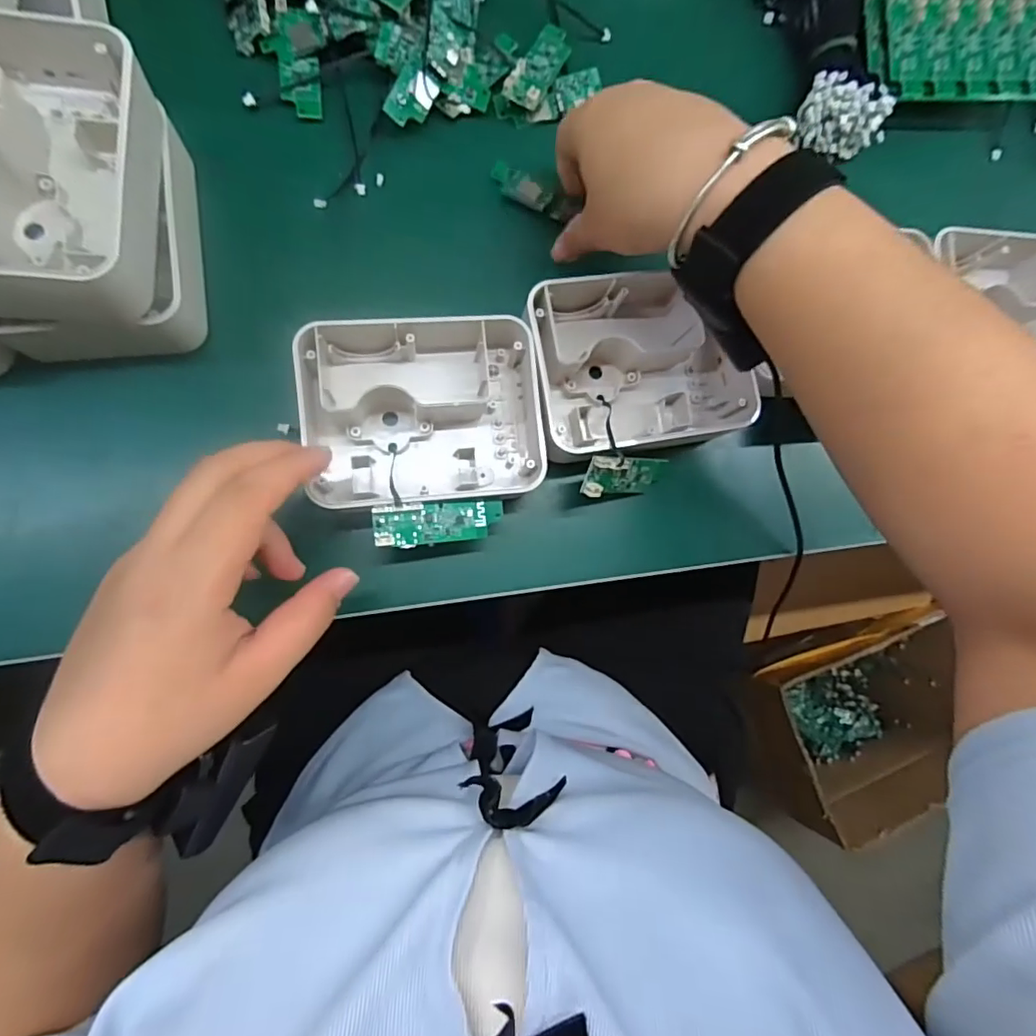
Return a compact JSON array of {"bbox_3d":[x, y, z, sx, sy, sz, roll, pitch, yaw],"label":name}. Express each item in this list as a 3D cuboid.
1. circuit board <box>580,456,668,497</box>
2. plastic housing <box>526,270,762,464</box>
[{"bbox_3d":[0.065,-0.024,0.334,0.067,0.008,0.025,0,119,-44],"label":"circuit board"},{"bbox_3d":[0.072,-0.093,0.344,0.132,0.048,0.105,-11,85,-10],"label":"plastic housing"}]

